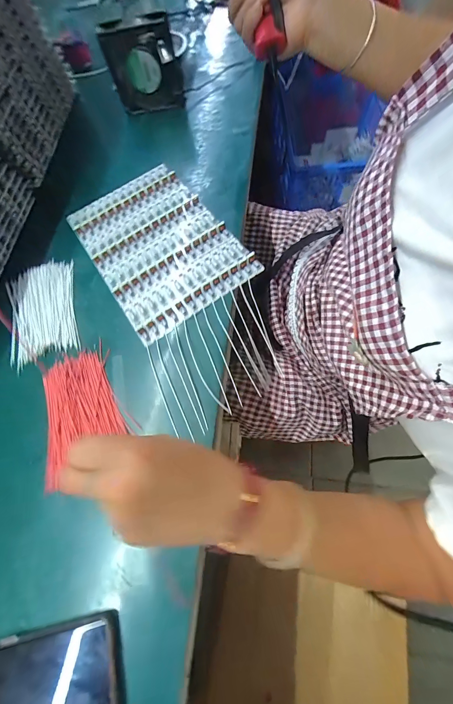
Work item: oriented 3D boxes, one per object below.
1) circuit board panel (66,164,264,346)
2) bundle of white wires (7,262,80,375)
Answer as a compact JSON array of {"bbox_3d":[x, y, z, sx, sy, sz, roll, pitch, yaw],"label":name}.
[{"bbox_3d":[-0.110,-0.173,0.444,0.195,0.015,0.297,-35,69,-6],"label":"circuit board panel"},{"bbox_3d":[-0.268,-0.063,0.418,0.098,0.011,0.159,-18,68,-4],"label":"bundle of white wires"}]

